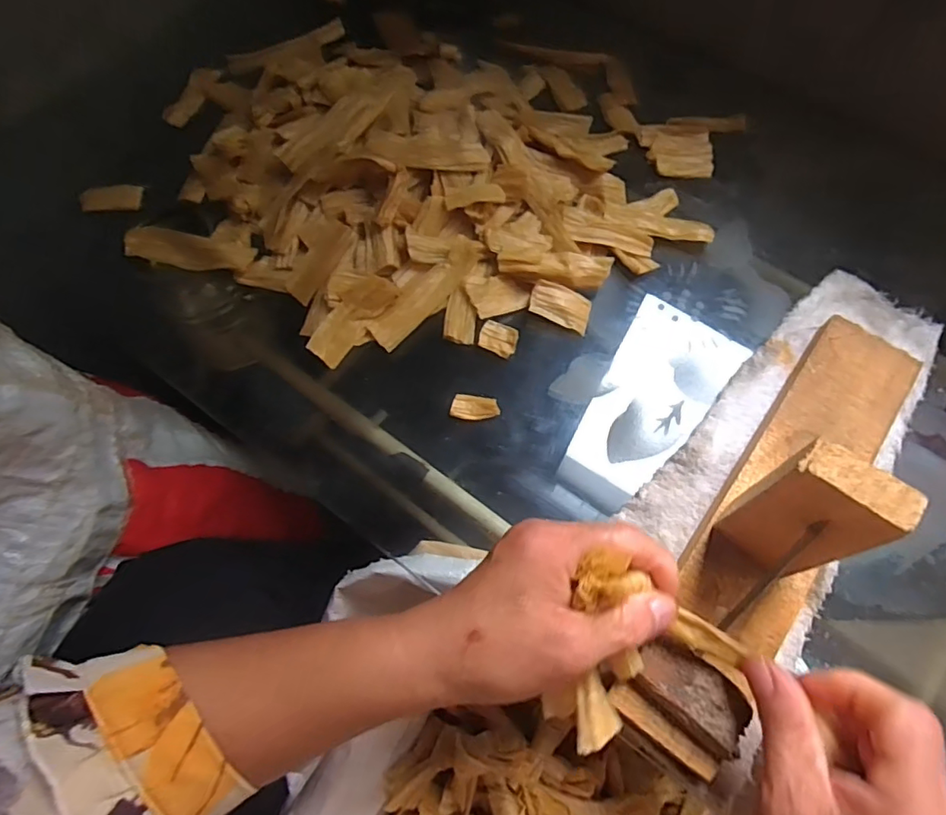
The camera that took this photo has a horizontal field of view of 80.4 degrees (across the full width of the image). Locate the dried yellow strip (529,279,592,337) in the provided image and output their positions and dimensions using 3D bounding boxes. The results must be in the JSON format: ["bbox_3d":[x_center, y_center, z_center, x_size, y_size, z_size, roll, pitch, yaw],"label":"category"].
[{"bbox_3d":[0.060,-0.069,0.380,0.042,0.004,0.026,19,81,-9],"label":"dried yellow strip"}]

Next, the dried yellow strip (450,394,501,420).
[{"bbox_3d":[0.002,0.000,0.355,0.030,0.007,0.015,1,67,-1],"label":"dried yellow strip"}]

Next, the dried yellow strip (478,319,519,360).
[{"bbox_3d":[0.017,-0.046,0.375,0.025,0.006,0.022,16,68,5],"label":"dried yellow strip"}]

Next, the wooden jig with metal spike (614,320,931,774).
[{"bbox_3d":[0.175,0.045,0.273,0.071,0.123,0.276,35,71,13],"label":"wooden jig with metal spike"}]

